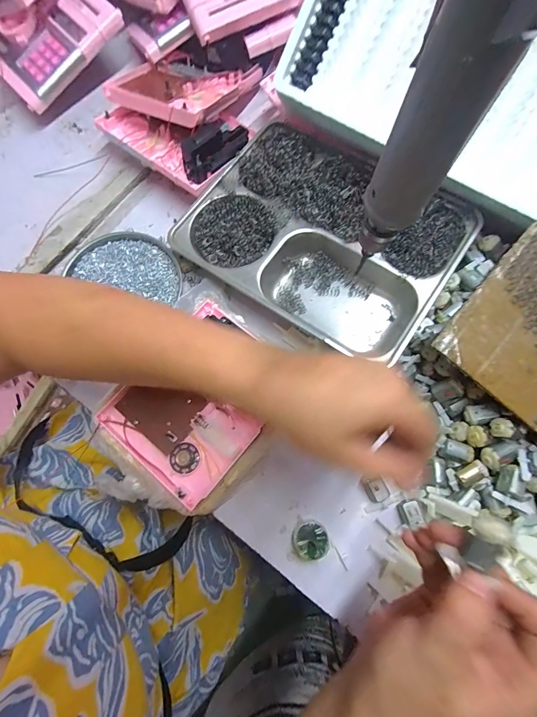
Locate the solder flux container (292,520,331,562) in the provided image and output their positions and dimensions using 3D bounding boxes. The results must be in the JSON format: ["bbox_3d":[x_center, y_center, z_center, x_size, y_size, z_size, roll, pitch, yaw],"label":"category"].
[{"bbox_3d":[0.042,0.176,0.320,0.033,0.016,0.036,-28,77,-5],"label":"solder flux container"}]

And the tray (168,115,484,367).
[{"bbox_3d":[0.057,-0.138,0.368,0.277,0.033,0.217,36,79,10],"label":"tray"}]

